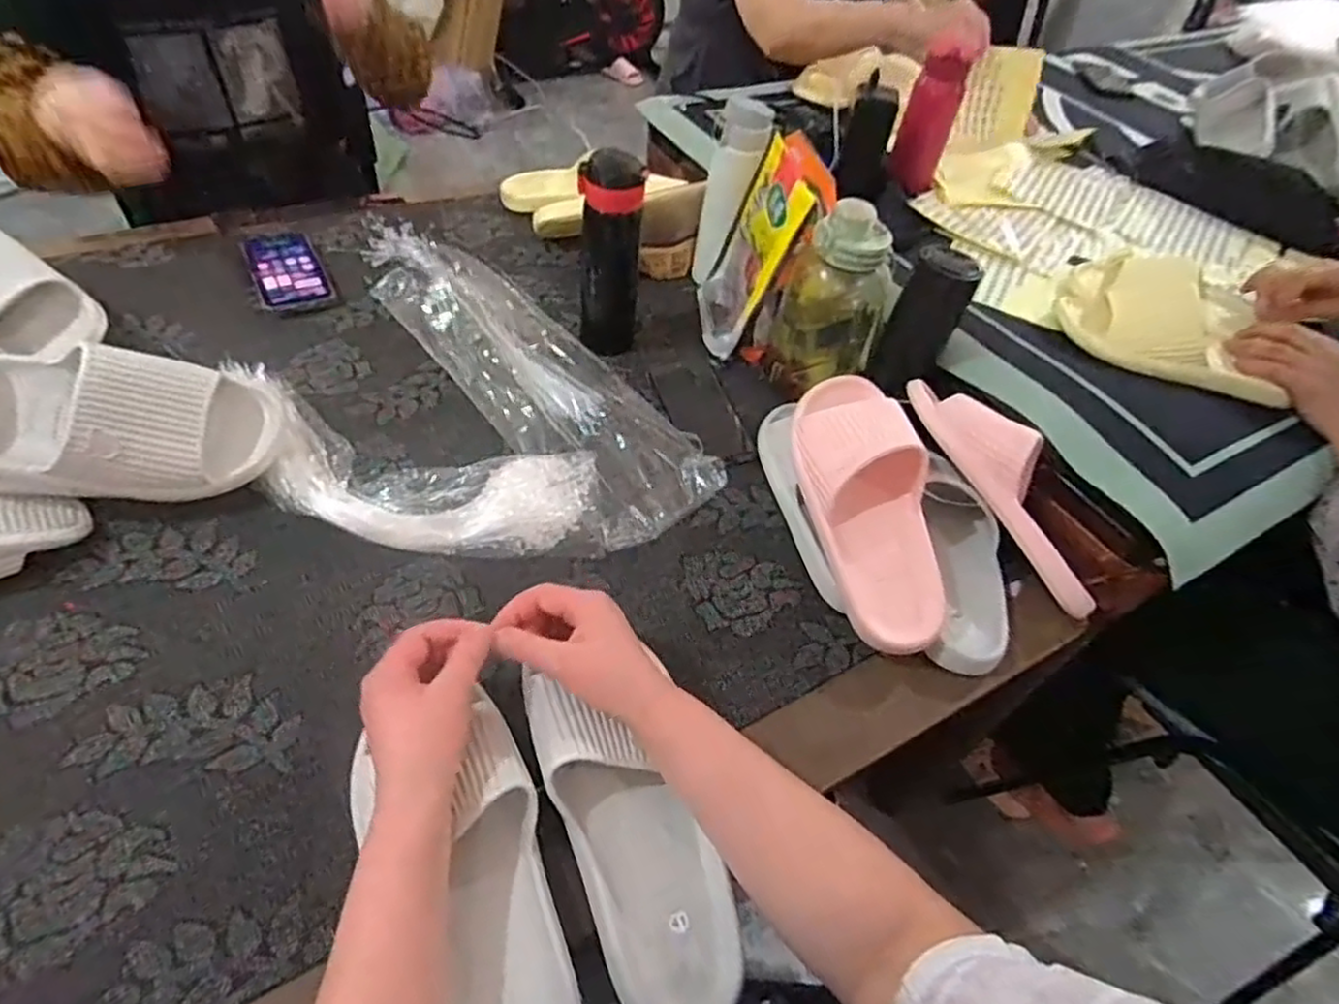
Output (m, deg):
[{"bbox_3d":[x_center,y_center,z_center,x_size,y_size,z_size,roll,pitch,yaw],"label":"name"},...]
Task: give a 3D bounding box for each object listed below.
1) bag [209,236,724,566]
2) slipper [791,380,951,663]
[{"bbox_3d":[-0.185,-0.180,0.804,0.144,0.033,0.595,-31,60,-27],"label":"bag"},{"bbox_3d":[0.177,0.000,0.622,0.091,0.063,0.253,-7,73,-12],"label":"slipper"}]

